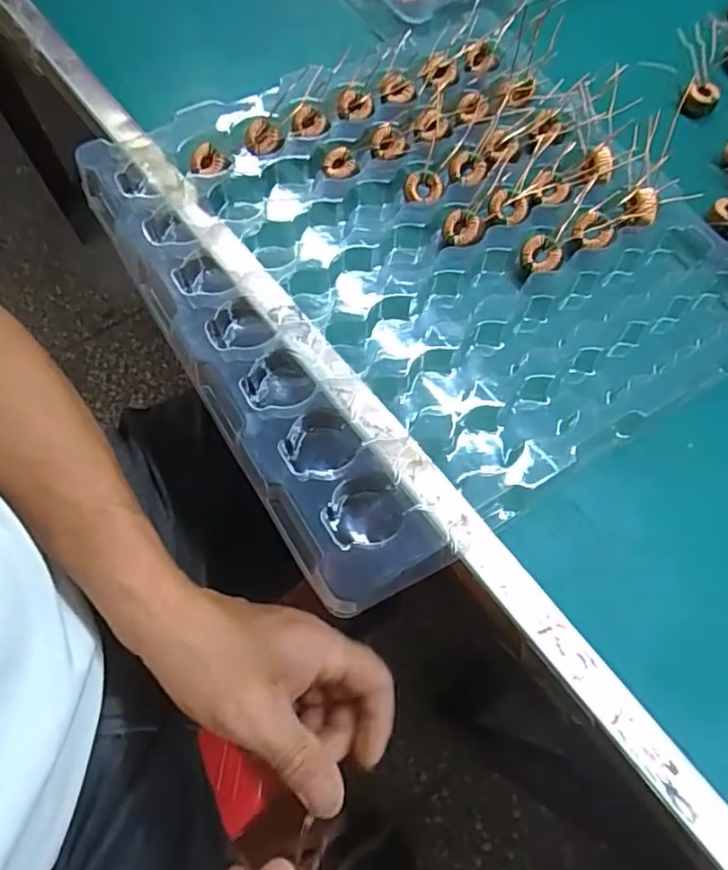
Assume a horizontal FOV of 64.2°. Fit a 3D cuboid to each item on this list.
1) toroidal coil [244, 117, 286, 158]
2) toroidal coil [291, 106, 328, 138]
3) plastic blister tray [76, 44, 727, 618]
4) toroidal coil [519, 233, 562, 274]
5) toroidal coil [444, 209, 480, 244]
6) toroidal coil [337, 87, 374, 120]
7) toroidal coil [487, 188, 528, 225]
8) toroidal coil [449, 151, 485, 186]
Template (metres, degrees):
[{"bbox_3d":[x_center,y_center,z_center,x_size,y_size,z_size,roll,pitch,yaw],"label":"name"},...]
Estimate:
[{"bbox_3d":[-0.058,-0.174,0.339,0.022,0.006,0.027,-16,69,-9],"label":"toroidal coil"},{"bbox_3d":[-0.032,-0.185,0.343,0.019,0.005,0.021,29,70,9],"label":"toroidal coil"},{"bbox_3d":[0.034,-0.103,0.317,0.281,0.019,0.286,-29,72,-13],"label":"plastic blister tray"},{"bbox_3d":[0.096,-0.100,0.313,0.019,0.008,0.023,-2,68,-3],"label":"toroidal coil"},{"bbox_3d":[0.054,-0.116,0.318,0.018,0.008,0.019,1,68,-2],"label":"toroidal coil"},{"bbox_3d":[-0.005,-0.204,0.359,0.022,0.009,0.020,1,68,-2],"label":"toroidal coil"},{"bbox_3d":[0.081,-0.127,0.326,0.021,0.006,0.020,16,68,4],"label":"toroidal coil"},{"bbox_3d":[0.060,-0.155,0.339,0.020,0.006,0.021,1,68,-2],"label":"toroidal coil"}]

